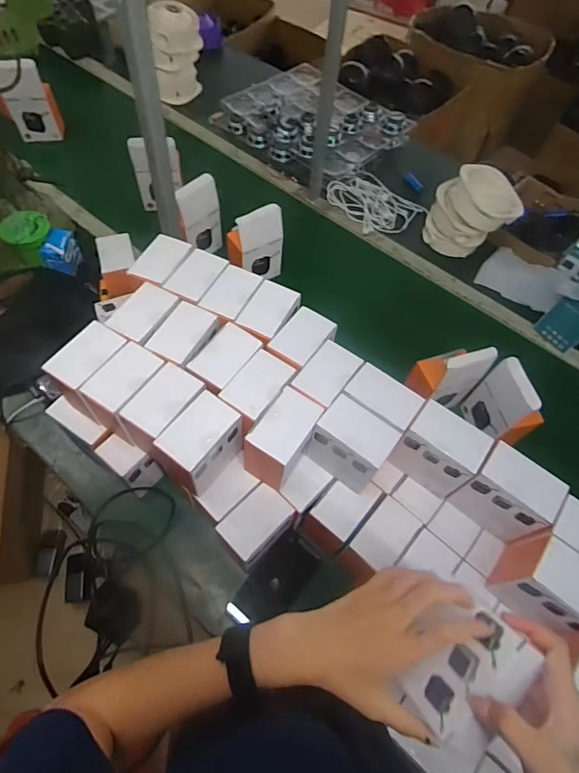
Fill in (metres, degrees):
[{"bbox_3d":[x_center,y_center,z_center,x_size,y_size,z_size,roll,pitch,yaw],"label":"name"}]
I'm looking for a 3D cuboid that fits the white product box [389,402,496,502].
[{"bbox_3d":[0.205,0.090,0.604,0.103,0.105,0.068,31,63,13],"label":"white product box"}]

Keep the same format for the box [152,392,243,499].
[{"bbox_3d":[-0.115,0.080,0.580,0.070,0.107,0.096,36,64,16],"label":"box"}]

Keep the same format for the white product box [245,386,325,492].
[{"bbox_3d":[-0.012,0.076,0.592,0.070,0.109,0.107,34,64,15],"label":"white product box"}]

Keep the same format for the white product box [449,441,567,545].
[{"bbox_3d":[0.287,0.143,0.575,0.098,0.108,0.067,37,64,16],"label":"white product box"}]

